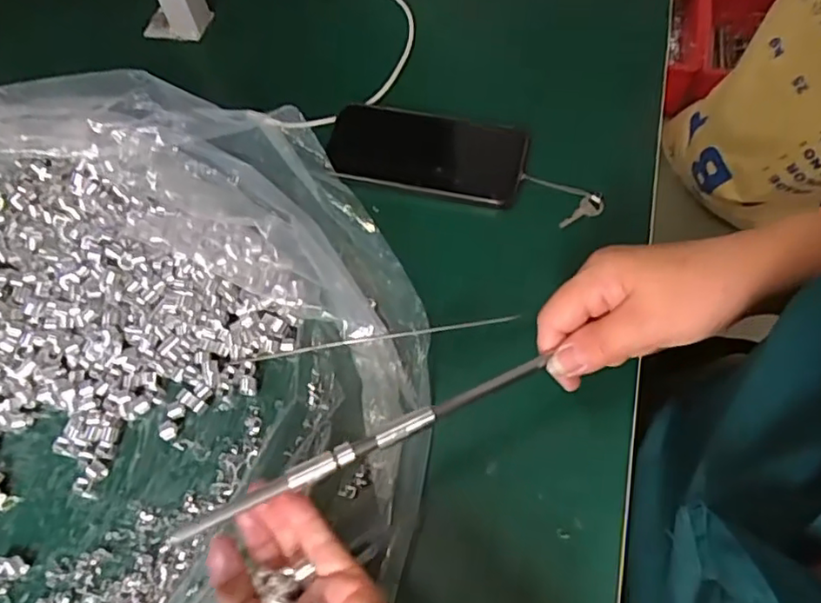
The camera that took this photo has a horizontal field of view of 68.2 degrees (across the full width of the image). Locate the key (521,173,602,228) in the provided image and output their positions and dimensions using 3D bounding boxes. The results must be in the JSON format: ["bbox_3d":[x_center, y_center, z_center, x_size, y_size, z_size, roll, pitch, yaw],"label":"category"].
[{"bbox_3d":[0.114,-0.078,0.467,0.066,0.012,0.033,19,65,14],"label":"key"}]

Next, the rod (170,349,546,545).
[{"bbox_3d":[-0.020,0.074,0.318,0.210,0.008,0.011,-23,64,-14],"label":"rod"}]

